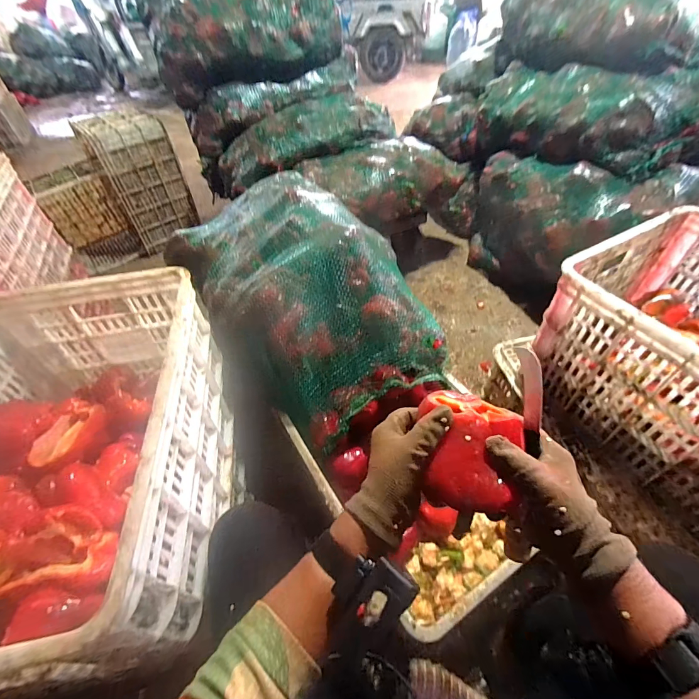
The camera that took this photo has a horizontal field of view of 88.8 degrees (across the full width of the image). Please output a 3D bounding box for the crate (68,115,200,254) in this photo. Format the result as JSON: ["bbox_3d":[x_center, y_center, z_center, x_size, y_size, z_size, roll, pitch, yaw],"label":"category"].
[{"bbox_3d":[-0.924,-0.767,1.588,0.294,0.433,0.245,-37,56,-26],"label":"crate"}]

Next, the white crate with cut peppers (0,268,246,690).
[{"bbox_3d":[-0.395,0.148,0.515,0.360,0.268,0.510,-10,49,-5],"label":"white crate with cut peppers"}]

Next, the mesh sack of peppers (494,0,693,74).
[{"bbox_3d":[0.753,-1.085,1.152,0.306,0.271,0.681,-7,48,-3],"label":"mesh sack of peppers"}]

